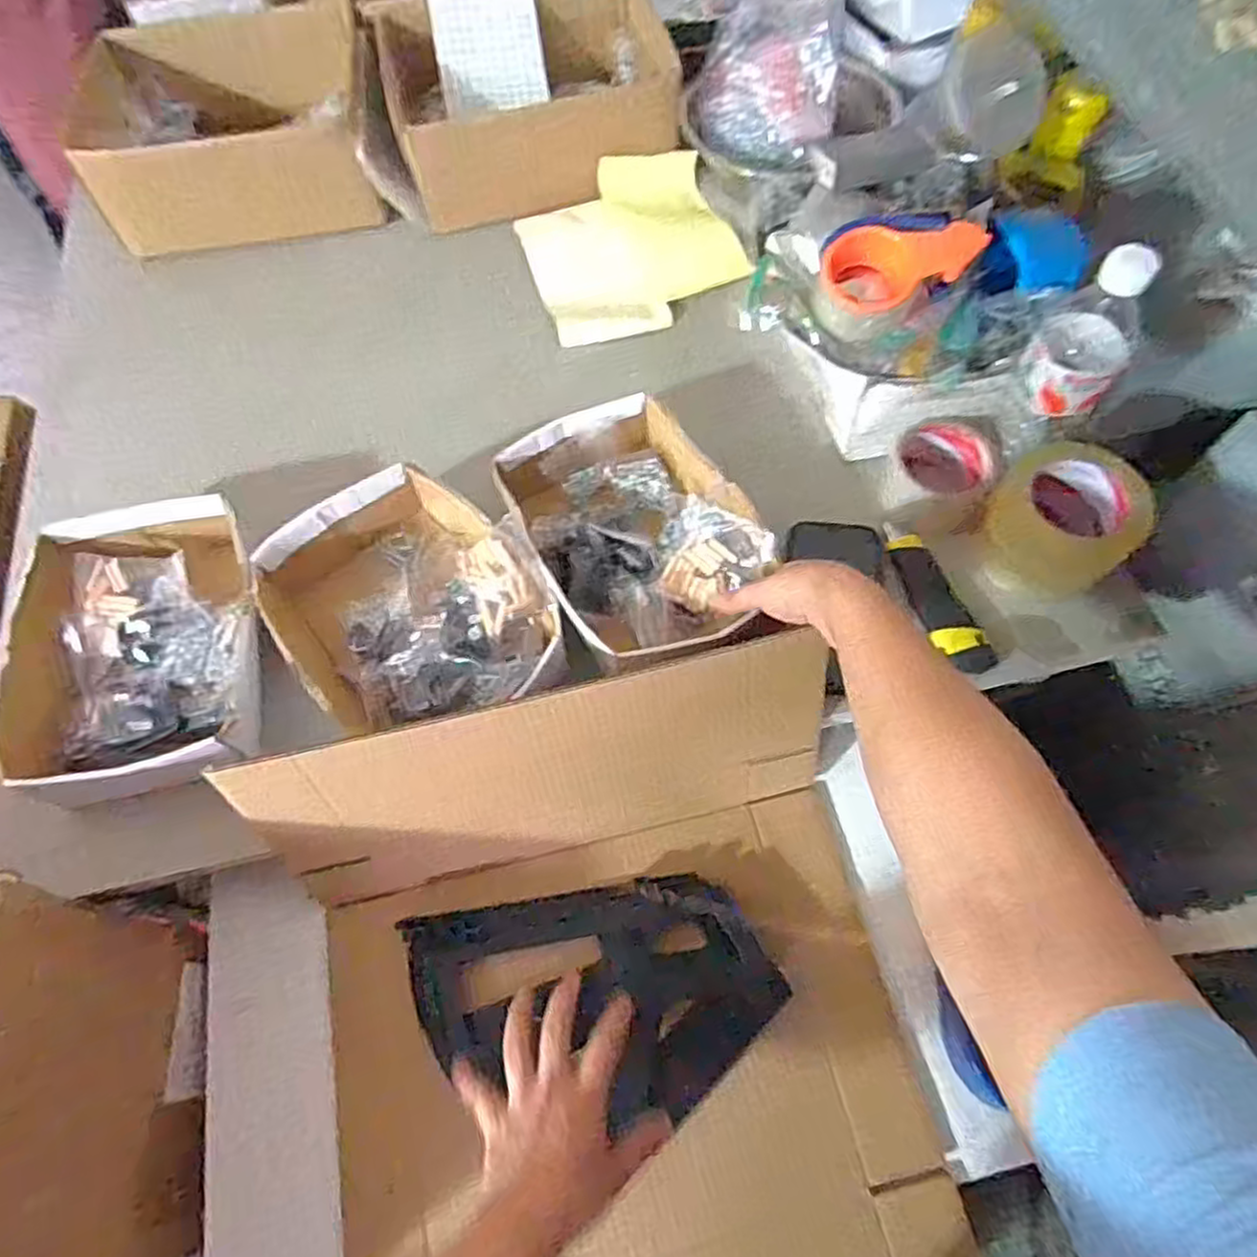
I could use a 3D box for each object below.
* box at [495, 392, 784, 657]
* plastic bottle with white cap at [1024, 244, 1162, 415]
[{"bbox_3d":[0.005,-0.080,0.644,0.178,0.076,0.248,-25,65,-11],"label":"box"},{"bbox_3d":[0.339,-0.216,0.547,0.063,0.136,0.052,30,68,15],"label":"plastic bottle with white cap"}]

